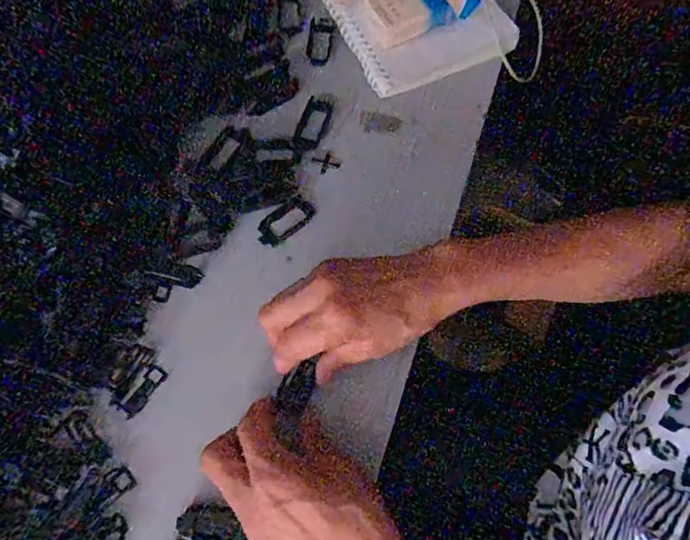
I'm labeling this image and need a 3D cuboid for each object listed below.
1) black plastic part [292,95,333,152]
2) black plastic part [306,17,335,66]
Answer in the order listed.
[{"bbox_3d":[-0.028,-0.127,0.427,0.025,0.005,0.055,16,72,5],"label":"black plastic part"},{"bbox_3d":[-0.023,-0.216,0.458,0.023,0.005,0.052,8,72,3],"label":"black plastic part"}]

